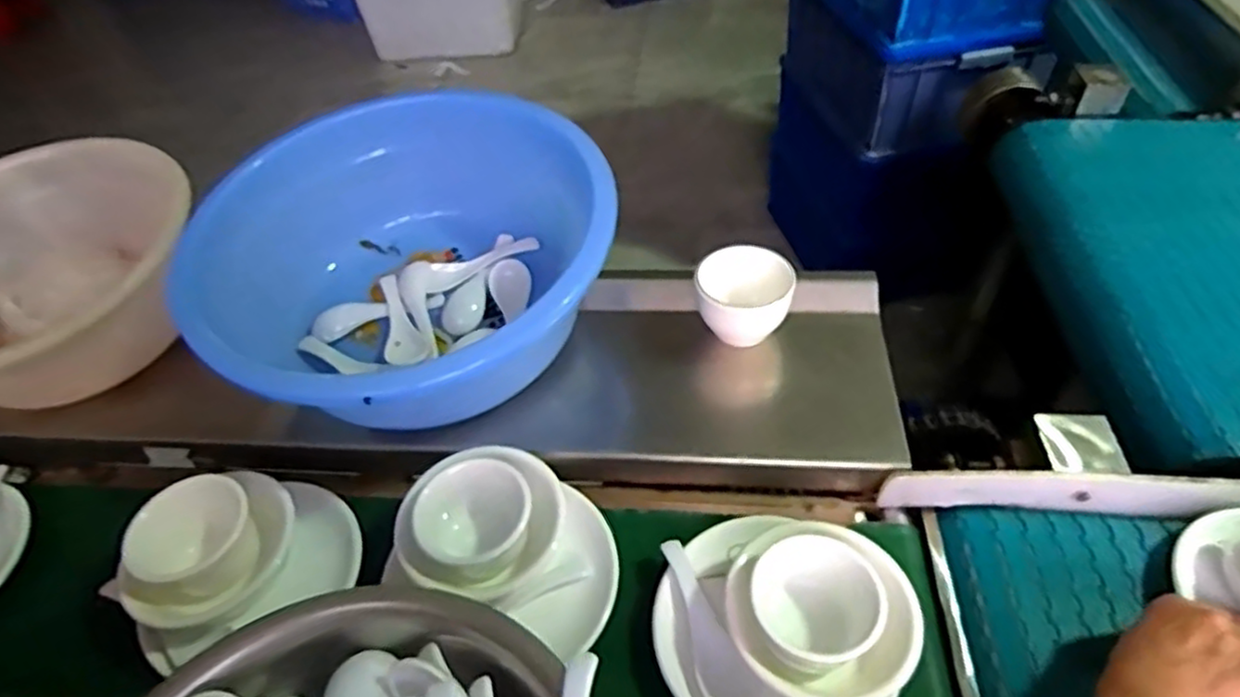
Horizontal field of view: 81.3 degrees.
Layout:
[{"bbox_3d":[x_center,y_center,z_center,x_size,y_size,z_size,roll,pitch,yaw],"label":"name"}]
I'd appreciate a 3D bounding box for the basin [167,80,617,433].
[{"bbox_3d":[-0.168,-0.057,0.585,0.316,0.138,0.289,-3,47,3],"label":"basin"}]

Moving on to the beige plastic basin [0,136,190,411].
[{"bbox_3d":[-0.499,-0.053,0.629,0.252,0.117,0.259,-21,49,-14],"label":"beige plastic basin"}]

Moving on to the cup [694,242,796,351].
[{"bbox_3d":[0.101,-0.042,0.591,0.077,0.059,0.062,-2,47,3],"label":"cup"}]

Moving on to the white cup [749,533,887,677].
[{"bbox_3d":[0.120,0.160,0.450,0.074,0.048,0.074,-30,51,-21],"label":"white cup"}]

